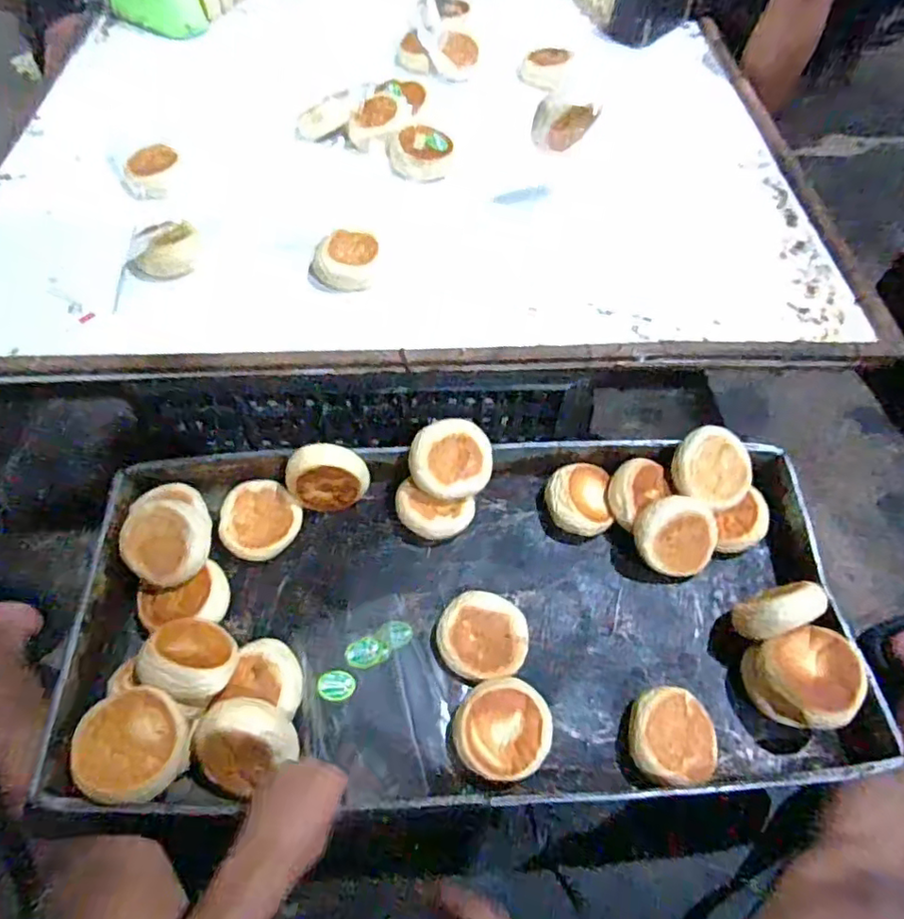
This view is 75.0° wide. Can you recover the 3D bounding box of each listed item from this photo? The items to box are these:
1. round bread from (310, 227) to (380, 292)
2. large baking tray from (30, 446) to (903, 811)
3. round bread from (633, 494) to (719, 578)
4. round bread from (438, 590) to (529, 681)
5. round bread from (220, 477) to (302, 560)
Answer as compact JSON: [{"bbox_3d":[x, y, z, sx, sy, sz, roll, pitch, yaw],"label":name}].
[{"bbox_3d":[-0.139,-0.263,0.781,0.093,0.043,0.078,11,59,6],"label":"round bread"},{"bbox_3d":[0.011,0.157,0.661,0.811,0.091,0.369,0,59,-3],"label":"large baking tray"},{"bbox_3d":[0.266,0.089,0.706,0.092,0.037,0.090,-1,105,-5],"label":"round bread"},{"bbox_3d":[0.035,0.199,0.657,0.096,0.044,0.088,0,59,-1],"label":"round bread"},{"bbox_3d":[-0.243,0.076,0.738,0.095,0.021,0.095,4,71,-11],"label":"round bread"}]

